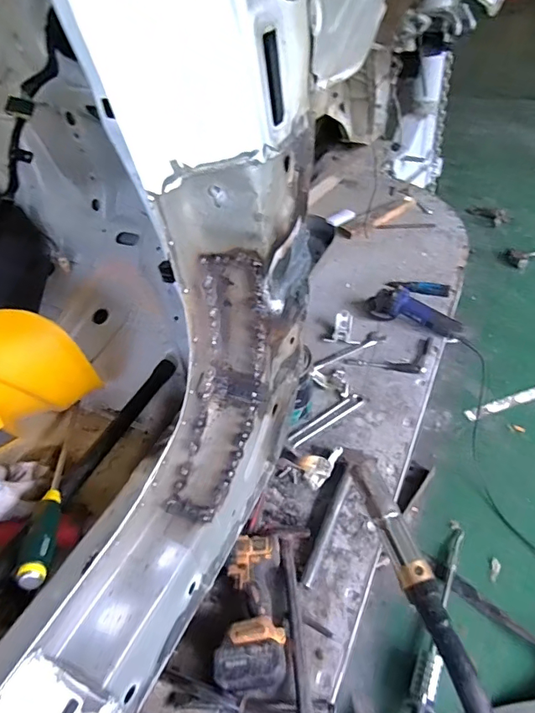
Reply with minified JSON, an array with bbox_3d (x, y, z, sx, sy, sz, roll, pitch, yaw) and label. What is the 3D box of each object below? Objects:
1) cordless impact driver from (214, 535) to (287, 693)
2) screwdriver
[{"bbox_3d":[-0.024,0.444,0.840,0.112,0.072,0.253,-2,43,5],"label":"cordless impact driver"},{"bbox_3d":[-0.270,0.156,0.614,0.029,0.034,0.331,-12,23,-10],"label":"screwdriver"}]

